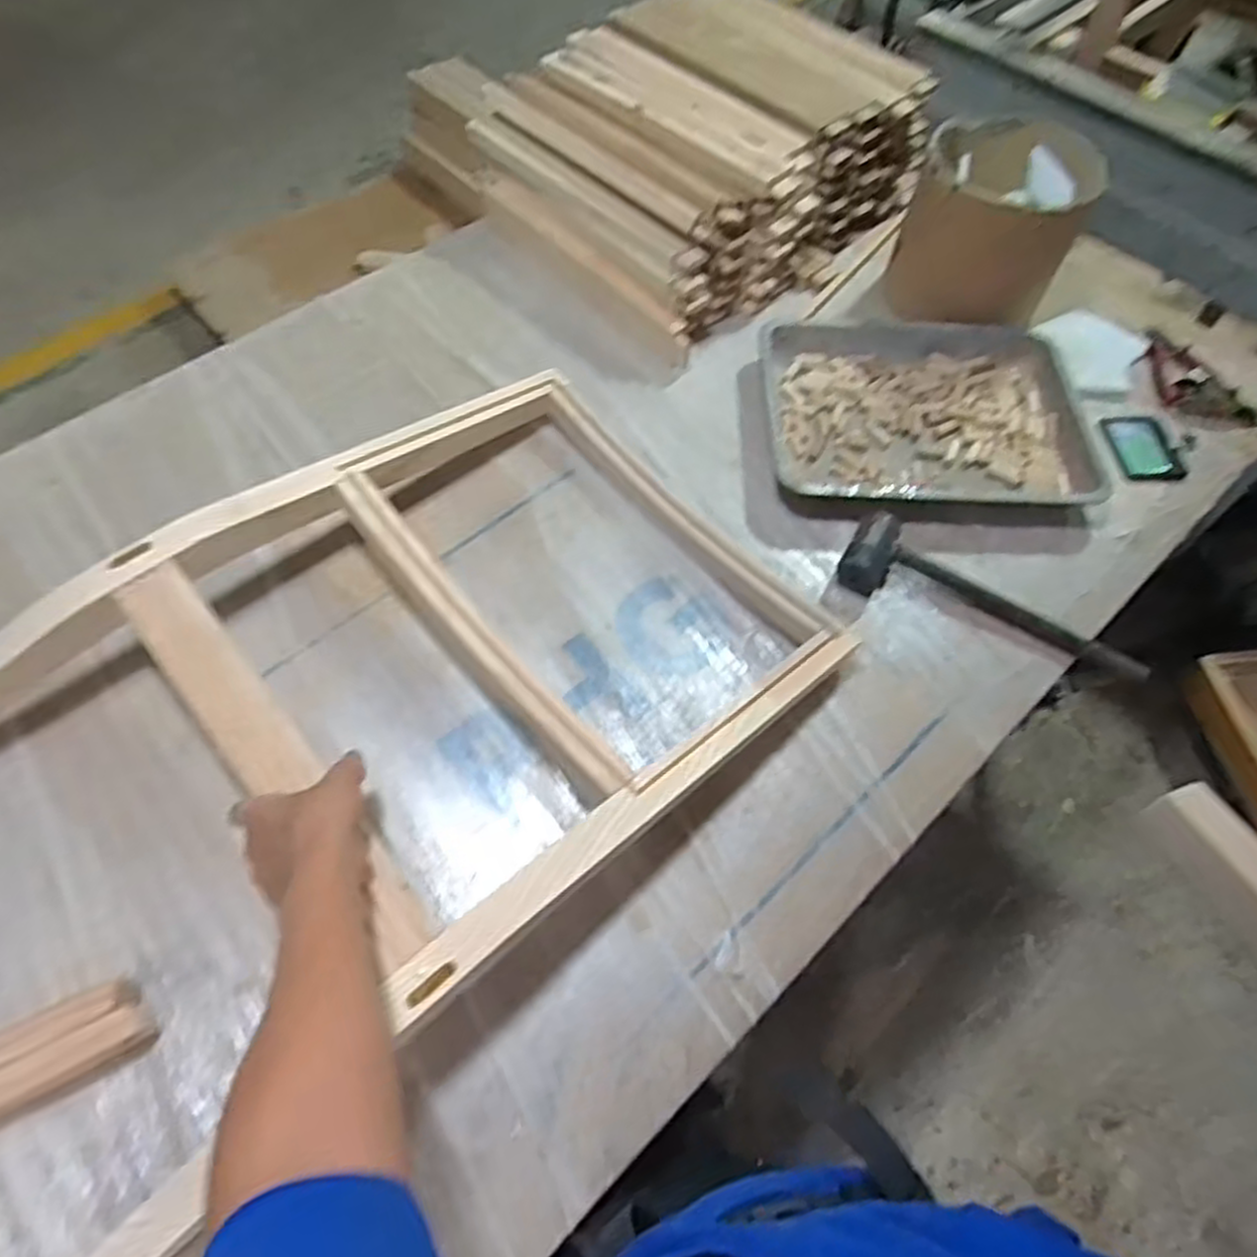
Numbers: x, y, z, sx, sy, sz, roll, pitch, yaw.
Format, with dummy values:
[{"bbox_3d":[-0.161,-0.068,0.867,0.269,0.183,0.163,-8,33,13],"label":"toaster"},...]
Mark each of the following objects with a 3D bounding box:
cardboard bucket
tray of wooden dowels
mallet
[{"bbox_3d":[0.455,-0.504,1.008,0.194,0.201,0.213,1,60,-2],"label":"cardboard bucket"},{"bbox_3d":[0.367,-0.260,0.970,0.399,0.044,0.293,0,62,-2],"label":"tray of wooden dowels"},{"bbox_3d":[0.406,-0.029,0.843,0.330,0.047,0.077,20,63,8],"label":"mallet"}]

